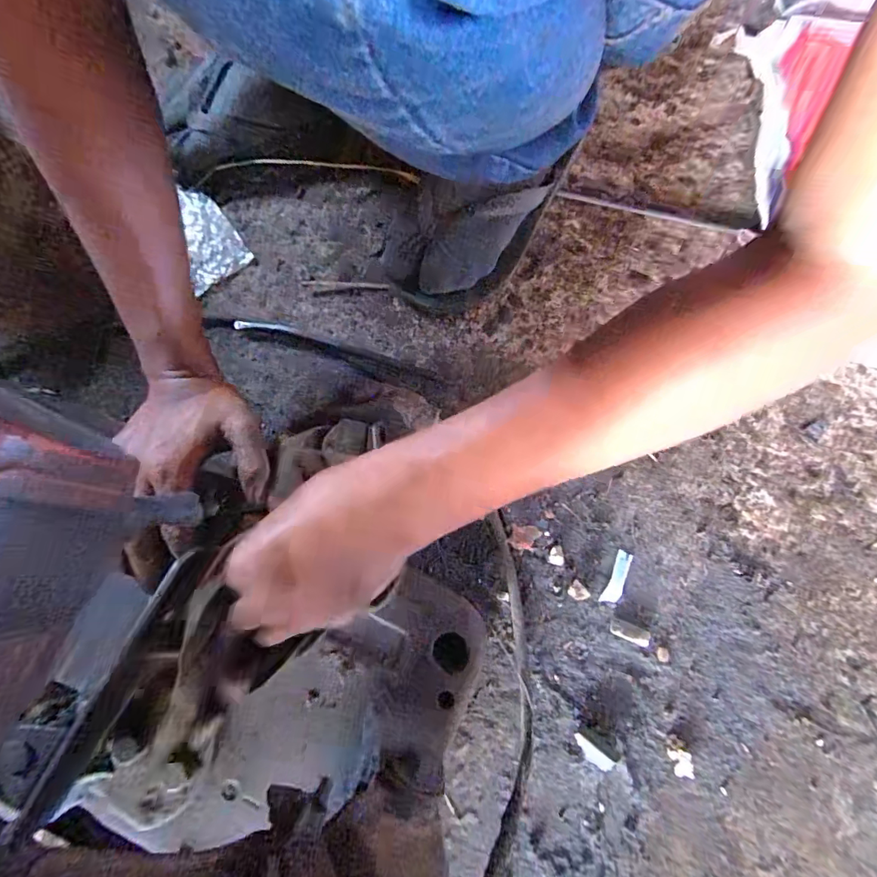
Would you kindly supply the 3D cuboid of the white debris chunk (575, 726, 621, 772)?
[{"bbox_3d":[0.122,0.240,0.363,0.034,0.008,0.020,42,81,8],"label":"white debris chunk"}]

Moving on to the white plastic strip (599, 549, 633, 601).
[{"bbox_3d":[0.151,0.118,0.395,0.015,0.004,0.046,27,79,6],"label":"white plastic strip"}]

